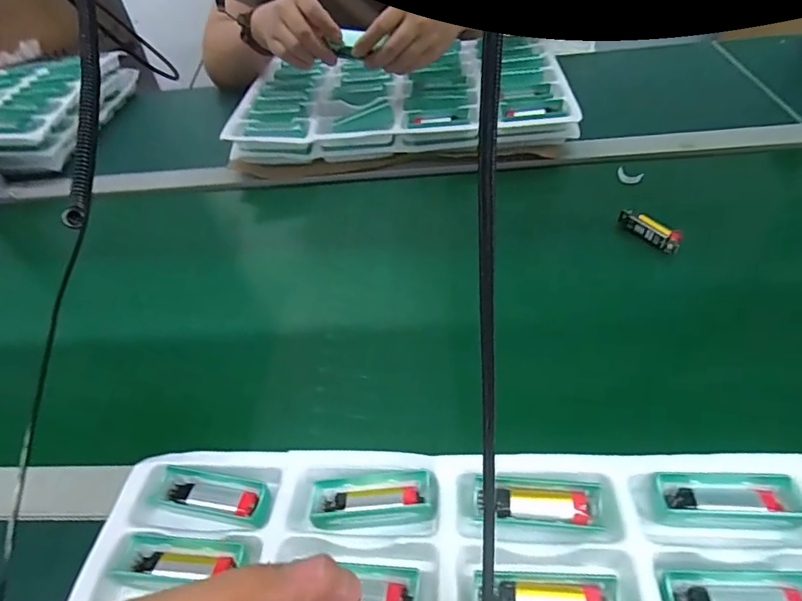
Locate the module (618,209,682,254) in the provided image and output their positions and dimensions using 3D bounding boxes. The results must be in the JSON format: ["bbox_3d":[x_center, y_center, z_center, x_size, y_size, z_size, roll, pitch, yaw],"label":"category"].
[{"bbox_3d":[0.260,-0.074,0.521,0.016,0.017,0.069,-30,50,-21],"label":"module"}]

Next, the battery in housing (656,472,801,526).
[{"bbox_3d":[0.203,0.124,0.310,0.081,0.012,0.029,-1,46,6],"label":"battery in housing"}]

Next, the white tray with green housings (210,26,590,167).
[{"bbox_3d":[0.001,-0.315,0.734,0.452,0.054,0.287,-2,49,6],"label":"white tray with green housings"}]

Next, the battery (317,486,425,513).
[{"bbox_3d":[-0.020,0.134,0.336,0.066,0.009,0.014,-5,46,2],"label":"battery"}]

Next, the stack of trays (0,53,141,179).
[{"bbox_3d":[-0.735,-0.313,0.844,0.447,0.075,0.317,-2,46,5],"label":"stack of trays"}]

